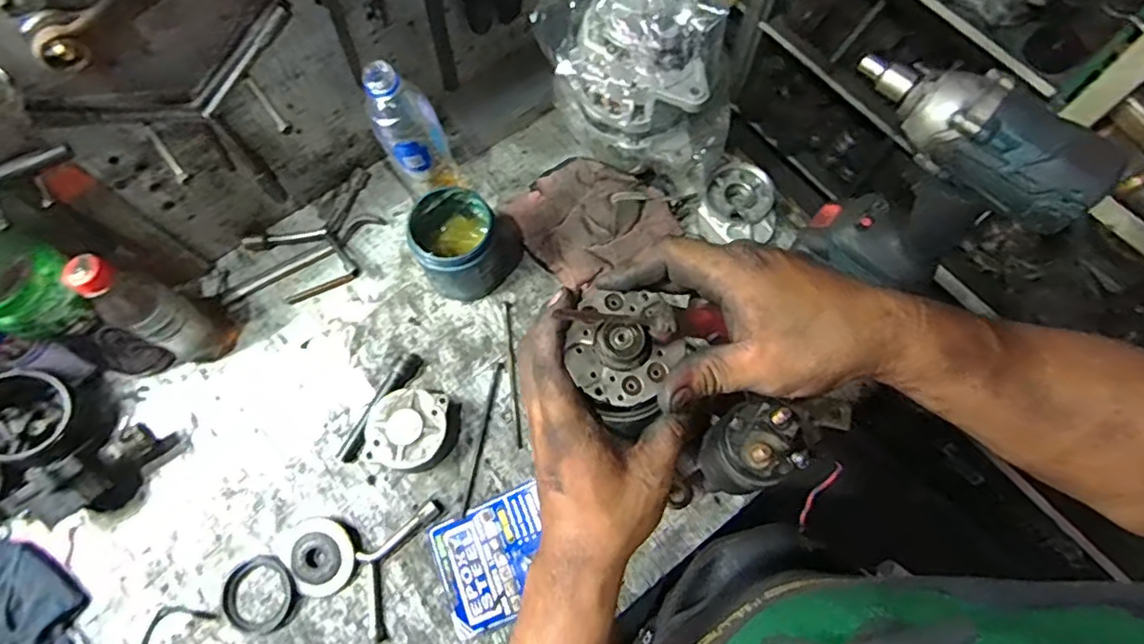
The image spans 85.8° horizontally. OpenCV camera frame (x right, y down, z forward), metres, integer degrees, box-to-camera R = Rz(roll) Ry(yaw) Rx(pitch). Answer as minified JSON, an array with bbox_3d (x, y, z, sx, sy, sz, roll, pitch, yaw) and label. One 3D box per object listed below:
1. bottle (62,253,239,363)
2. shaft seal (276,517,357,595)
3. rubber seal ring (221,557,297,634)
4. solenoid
[{"bbox_3d":[-0.403,-0.011,0.598,0.059,0.189,0.056,27,71,10],"label":"bottle"},{"bbox_3d":[-0.247,0.224,0.598,0.066,0.022,0.076,-38,73,-13],"label":"shaft seal"},{"bbox_3d":[-0.298,0.261,0.588,0.063,0.004,0.066,0,69,0],"label":"rubber seal ring"},{"bbox_3d":[0.112,0.078,0.387,0.059,0.053,0.050,-19,70,-7],"label":"solenoid"}]

